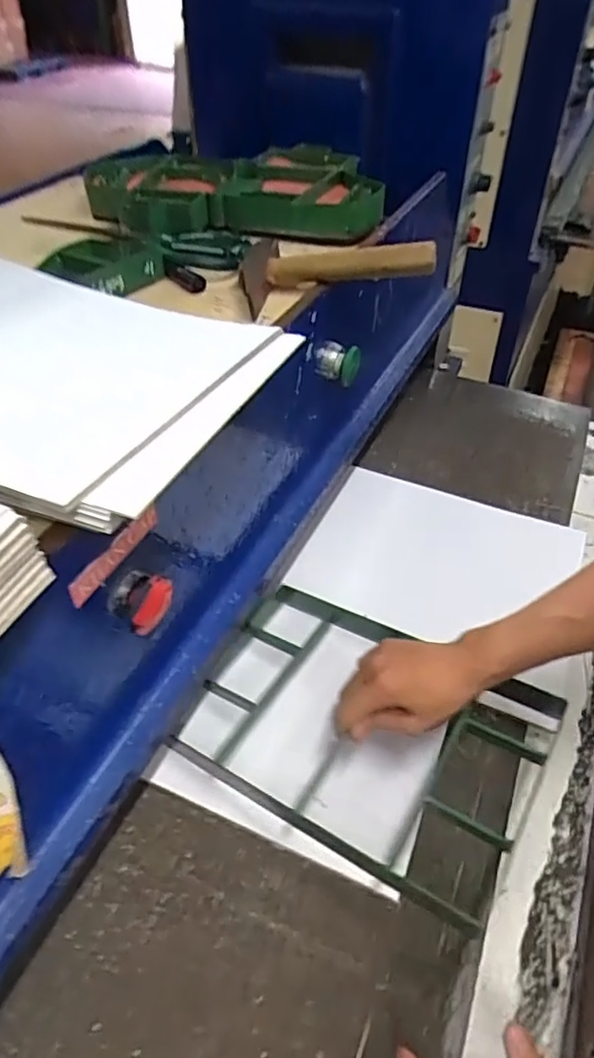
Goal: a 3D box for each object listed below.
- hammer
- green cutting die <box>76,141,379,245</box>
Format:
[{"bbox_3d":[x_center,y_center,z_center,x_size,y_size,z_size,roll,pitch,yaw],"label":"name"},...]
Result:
[{"bbox_3d":[0.034,-0.223,0.539,0.166,0.045,0.081,-3,45,-2],"label":"hammer"},{"bbox_3d":[-0.067,-0.363,0.663,0.310,0.043,0.198,4,45,5],"label":"green cutting die"}]

